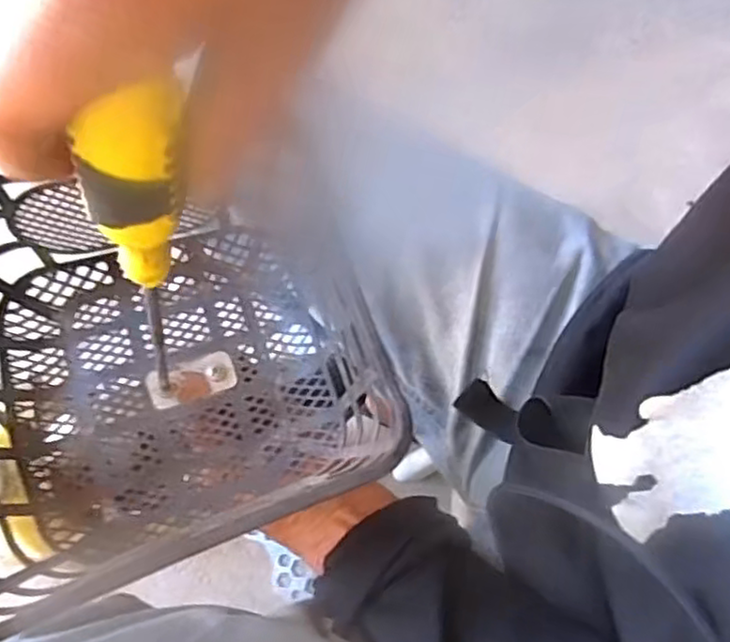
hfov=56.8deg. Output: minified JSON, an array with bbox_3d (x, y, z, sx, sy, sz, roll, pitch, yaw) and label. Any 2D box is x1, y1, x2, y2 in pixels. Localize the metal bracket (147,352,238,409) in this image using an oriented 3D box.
[{"bbox_3d":[-0.100,0.034,0.390,0.048,0.004,0.024,-17,72,-18],"label":"metal bracket"}]

